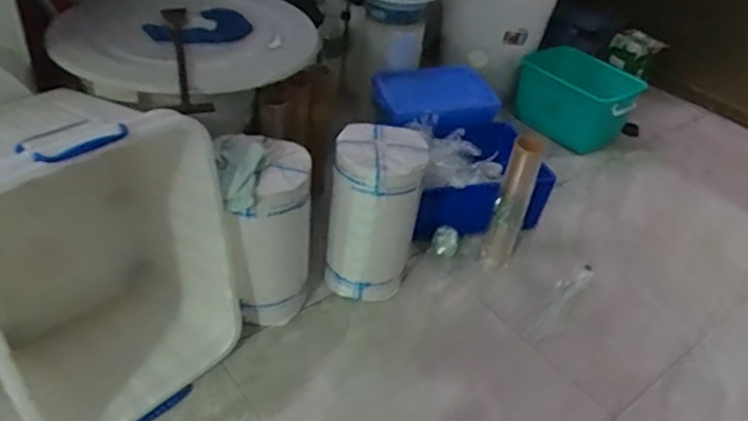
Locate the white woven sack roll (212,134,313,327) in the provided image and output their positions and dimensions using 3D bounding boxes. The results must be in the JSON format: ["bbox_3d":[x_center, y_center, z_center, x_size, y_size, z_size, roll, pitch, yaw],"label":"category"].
[{"bbox_3d":[-0.316,0.055,1.737,0.238,0.521,0.239,5,39,-4],"label":"white woven sack roll"}]

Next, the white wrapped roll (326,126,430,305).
[{"bbox_3d":[-0.002,0.007,1.863,0.251,0.467,0.302,8,39,0],"label":"white wrapped roll"}]

